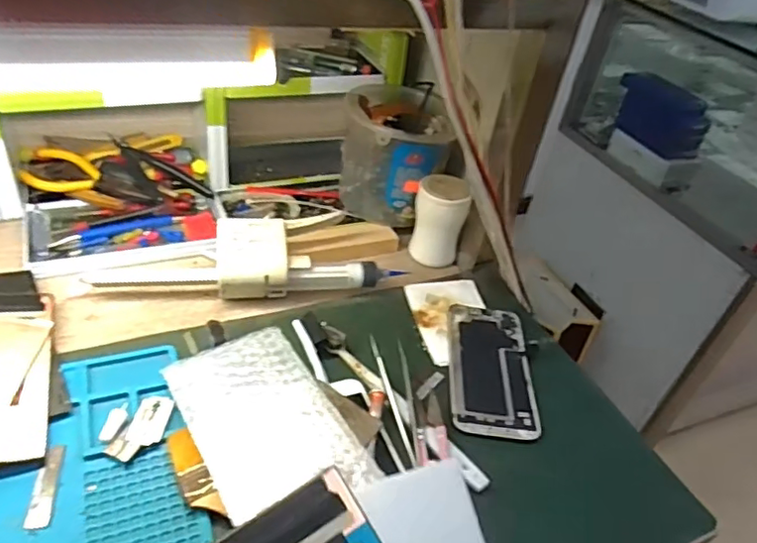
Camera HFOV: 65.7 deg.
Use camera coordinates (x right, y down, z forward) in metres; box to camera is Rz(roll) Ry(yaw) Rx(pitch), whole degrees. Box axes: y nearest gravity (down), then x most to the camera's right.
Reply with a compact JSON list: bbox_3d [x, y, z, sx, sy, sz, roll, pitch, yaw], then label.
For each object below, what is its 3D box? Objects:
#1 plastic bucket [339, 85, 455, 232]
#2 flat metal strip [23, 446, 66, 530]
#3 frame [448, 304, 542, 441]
[{"bbox_3d":[0.015,-0.129,0.634,0.112,0.110,0.113,15,38,7],"label":"plastic bucket"},{"bbox_3d":[-0.211,0.135,0.372,0.014,0.004,0.055,-1,39,-13],"label":"flat metal strip"},{"bbox_3d":[0.097,0.083,0.510,0.070,0.012,0.145,8,38,-2],"label":"frame"}]

